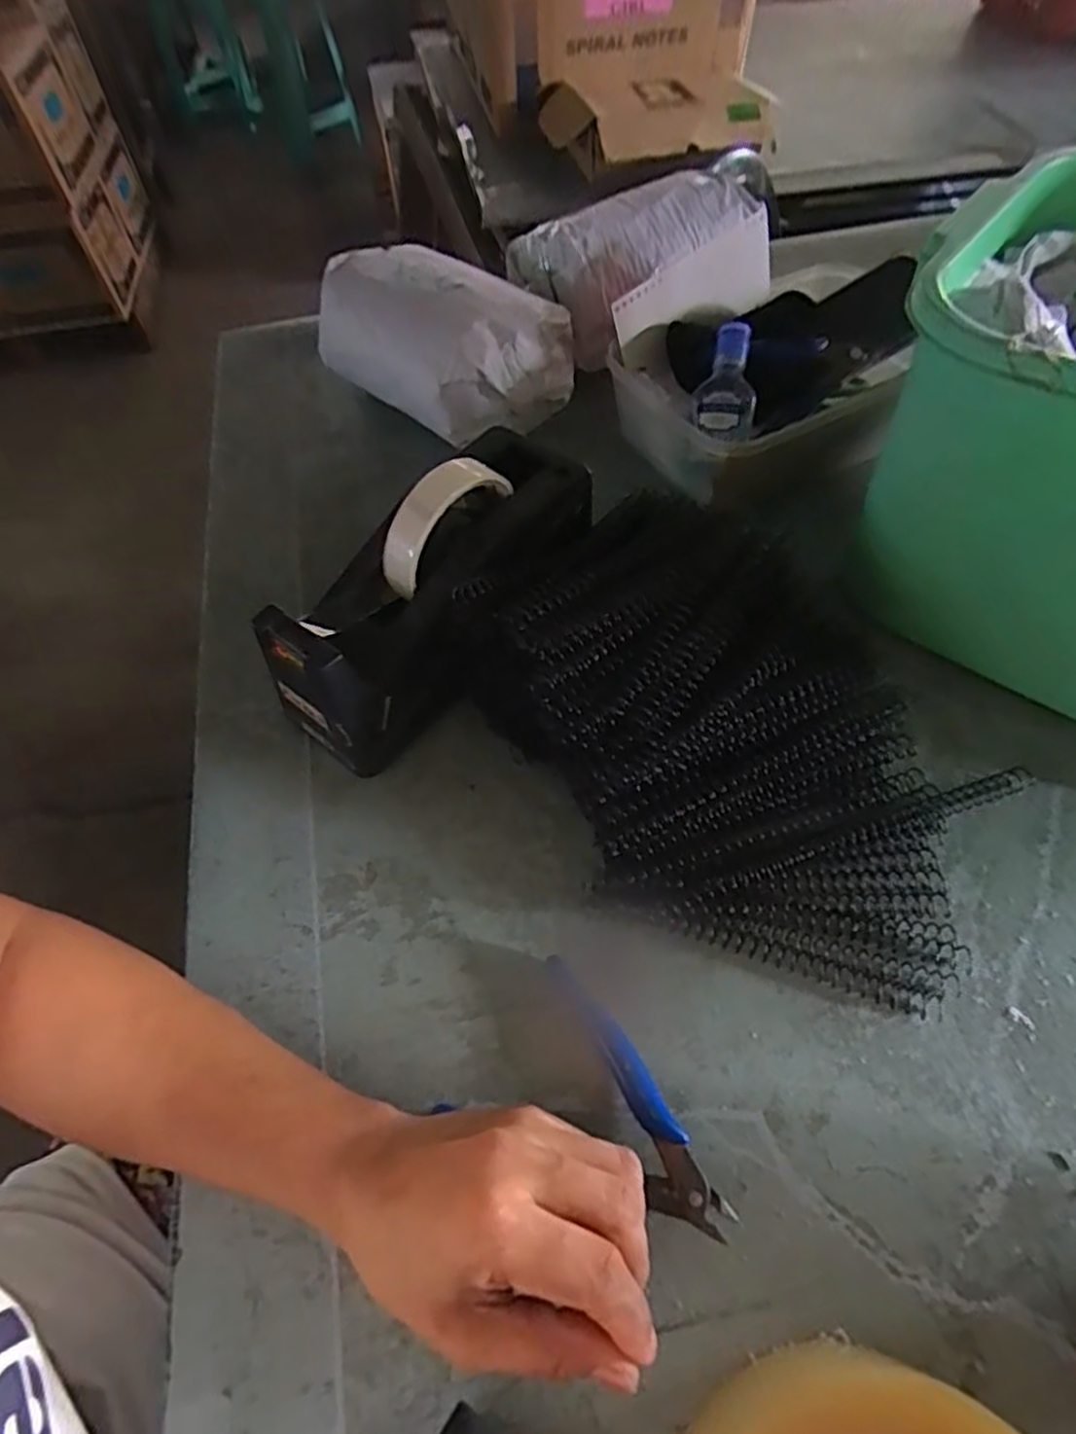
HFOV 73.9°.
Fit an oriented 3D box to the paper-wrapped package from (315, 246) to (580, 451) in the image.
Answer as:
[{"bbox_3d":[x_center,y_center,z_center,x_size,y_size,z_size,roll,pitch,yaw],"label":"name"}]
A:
[{"bbox_3d":[-0.080,-0.308,0.584,0.120,0.087,0.212,-38,62,-21],"label":"paper-wrapped package"}]

